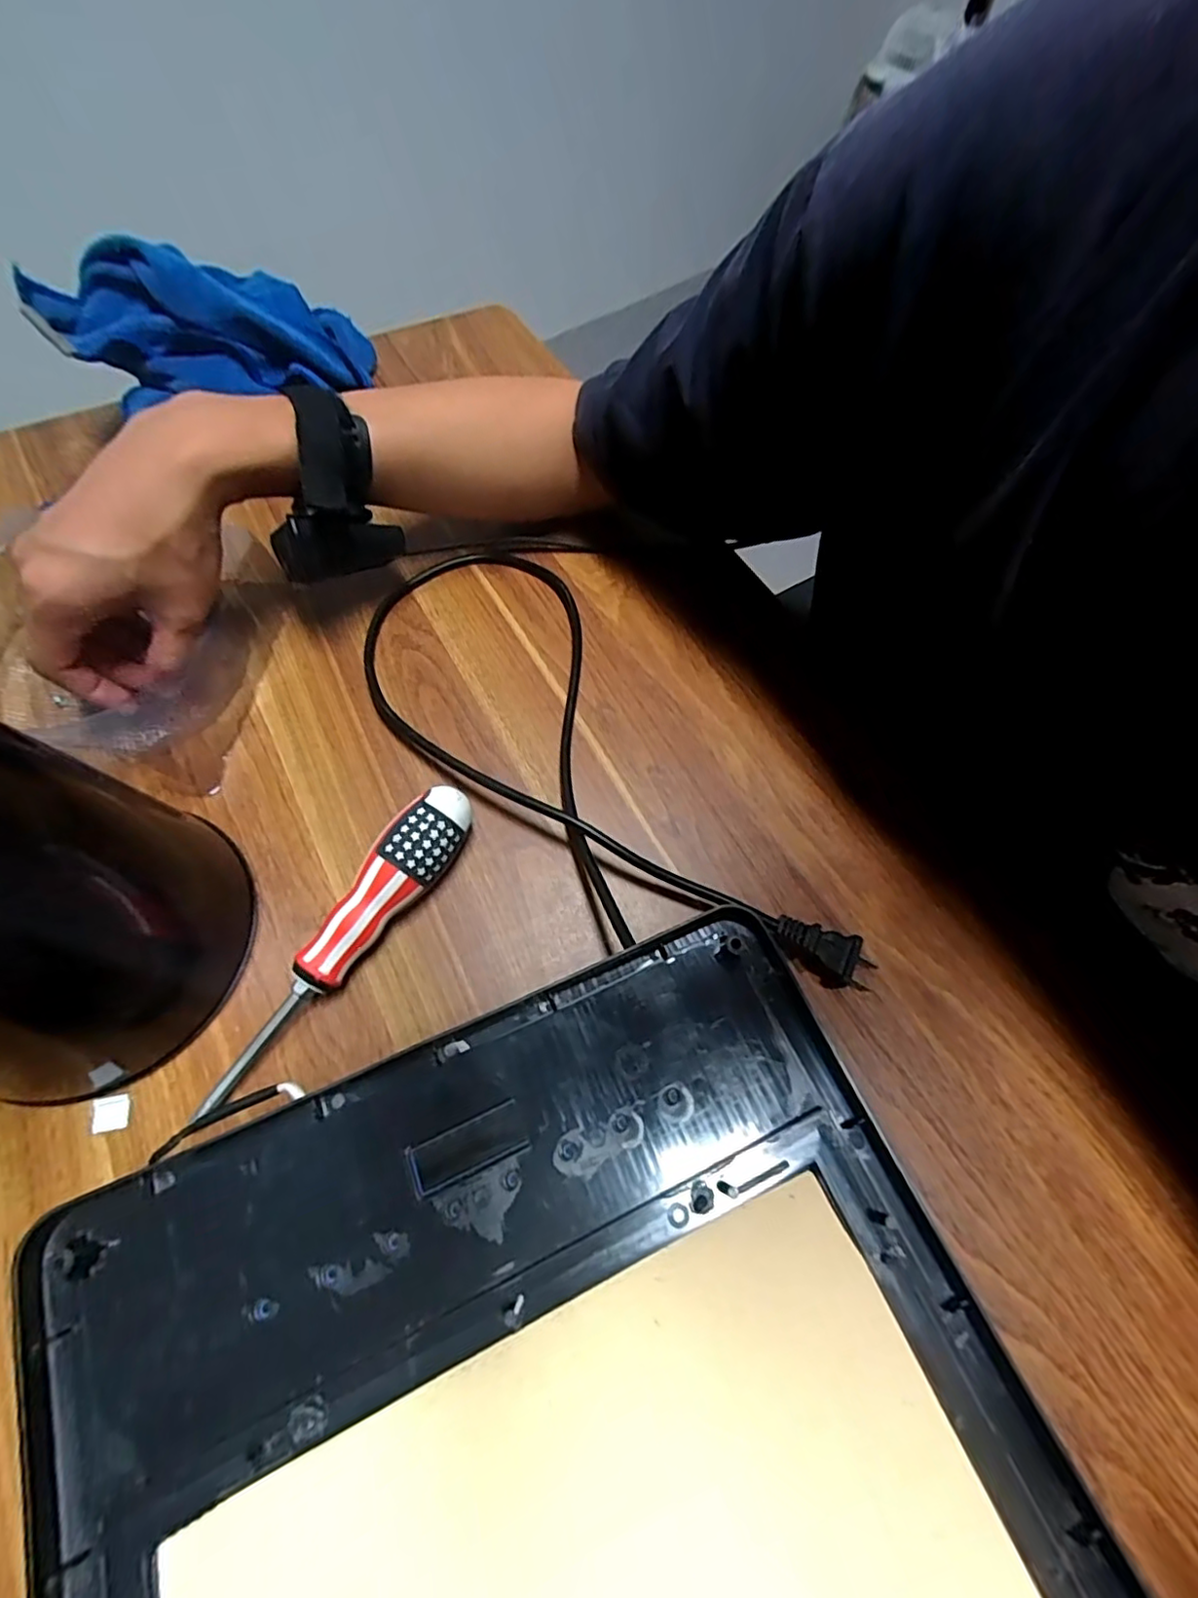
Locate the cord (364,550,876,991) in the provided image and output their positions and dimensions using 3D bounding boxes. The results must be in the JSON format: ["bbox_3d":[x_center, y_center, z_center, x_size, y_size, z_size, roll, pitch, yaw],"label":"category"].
[{"bbox_3d":[-0.020,-0.022,0.352,0.150,0.027,0.373,-30,67,-15],"label":"cord"}]

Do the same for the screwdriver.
[{"bbox_3d":[-0.124,0.067,0.294,0.033,0.037,0.175,32,67,13],"label":"screwdriver"}]

